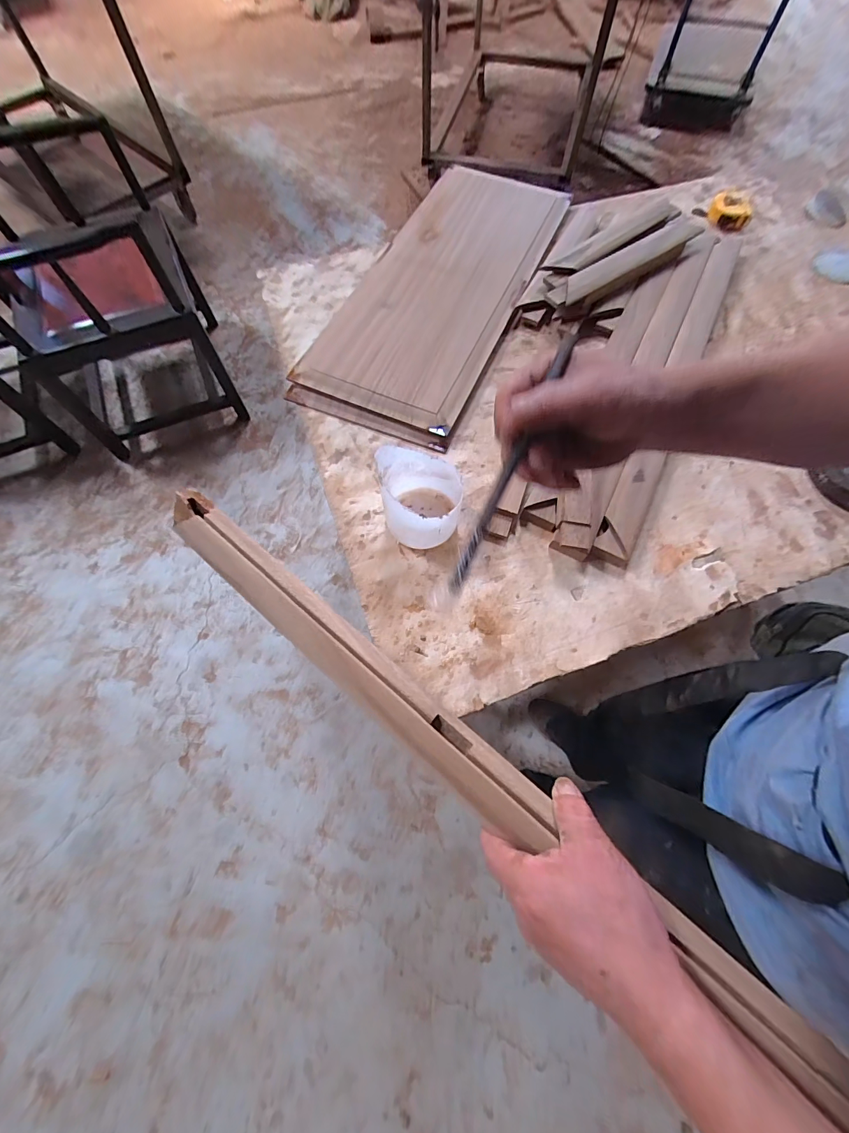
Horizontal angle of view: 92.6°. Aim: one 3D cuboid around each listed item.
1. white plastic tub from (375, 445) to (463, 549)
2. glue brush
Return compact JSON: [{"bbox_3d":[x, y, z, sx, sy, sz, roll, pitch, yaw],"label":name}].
[{"bbox_3d":[-0.001,-0.083,0.495,0.092,0.112,0.090,0,69,-1],"label":"white plastic tub"},{"bbox_3d":[0.057,-0.066,0.269,0.008,0.008,0.181,26,94,8],"label":"glue brush"}]

